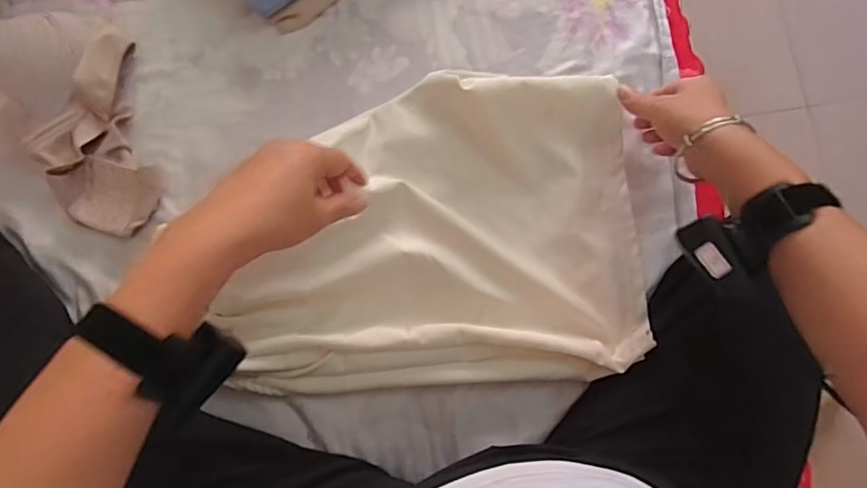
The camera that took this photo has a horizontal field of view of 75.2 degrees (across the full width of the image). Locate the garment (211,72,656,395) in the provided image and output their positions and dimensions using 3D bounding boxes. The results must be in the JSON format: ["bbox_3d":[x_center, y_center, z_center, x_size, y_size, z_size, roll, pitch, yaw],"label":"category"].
[{"bbox_3d":[-0.004,-0.012,0.544,0.401,0.064,0.282,-3,81,2],"label":"garment"}]

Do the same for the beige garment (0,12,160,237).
[{"bbox_3d":[-0.421,-0.180,0.583,0.374,0.087,0.176,39,85,8],"label":"beige garment"}]

